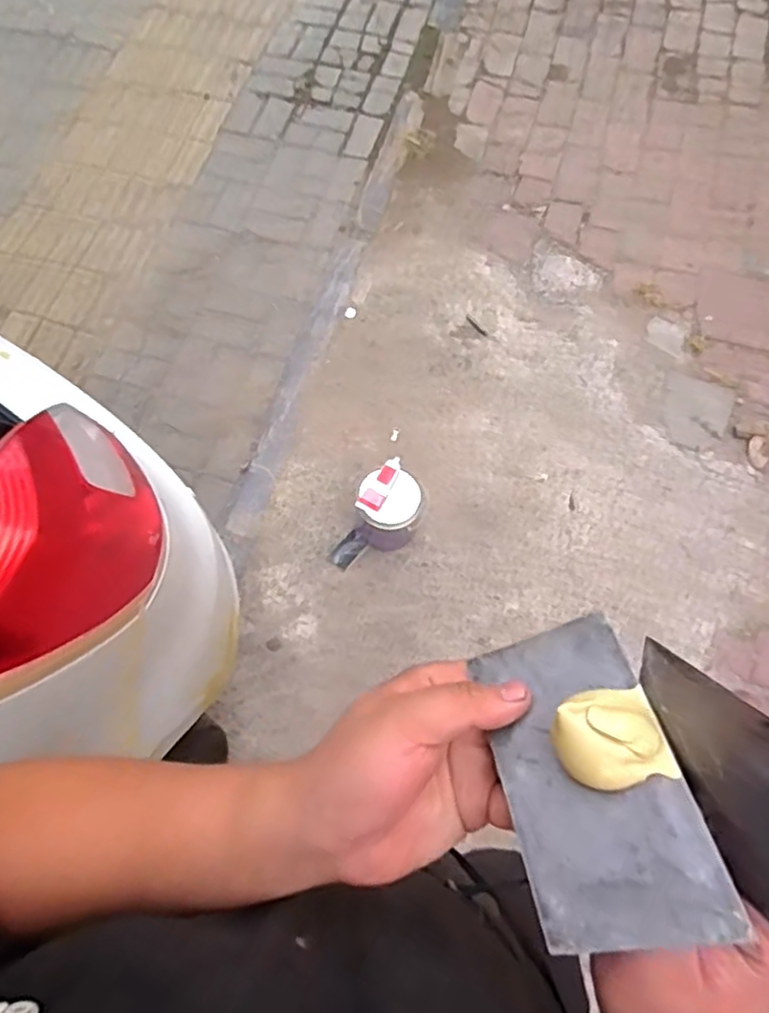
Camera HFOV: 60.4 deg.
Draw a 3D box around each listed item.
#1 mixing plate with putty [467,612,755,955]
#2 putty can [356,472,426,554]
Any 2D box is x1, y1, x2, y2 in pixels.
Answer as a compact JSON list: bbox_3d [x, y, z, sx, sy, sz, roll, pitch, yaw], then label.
[{"bbox_3d":[0.085,0.113,0.285,0.074,0.020,0.133,-26,48,15],"label":"mixing plate with putty"},{"bbox_3d":[0.019,0.004,1.564,0.144,0.177,0.170,25,71,11],"label":"putty can"}]

